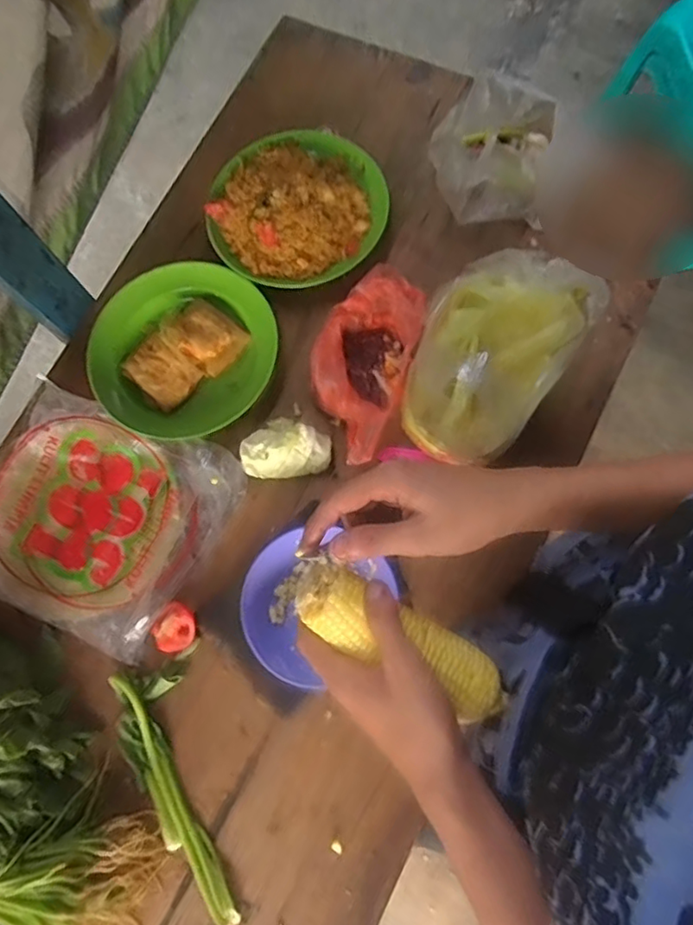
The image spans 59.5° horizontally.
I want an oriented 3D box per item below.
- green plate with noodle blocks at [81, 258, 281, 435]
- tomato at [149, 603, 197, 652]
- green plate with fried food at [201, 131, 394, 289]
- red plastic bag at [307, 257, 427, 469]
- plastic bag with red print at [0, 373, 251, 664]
[{"bbox_3d":[-0.189,-0.131,0.705,0.196,0.035,0.208,0,79,1],"label":"green plate with noodle blocks"},{"bbox_3d":[-0.174,0.170,0.620,0.044,0.022,0.047,0,79,1],"label":"tomato"},{"bbox_3d":[-0.063,-0.319,0.738,0.209,0.053,0.223,0,79,1],"label":"green plate with fried food"},{"bbox_3d":[0.016,-0.108,0.668,0.099,0.059,0.207,18,80,5],"label":"red plastic bag"},{"bbox_3d":[-0.282,0.059,0.665,0.280,0.024,0.233,21,80,10],"label":"plastic bag with red print"}]

